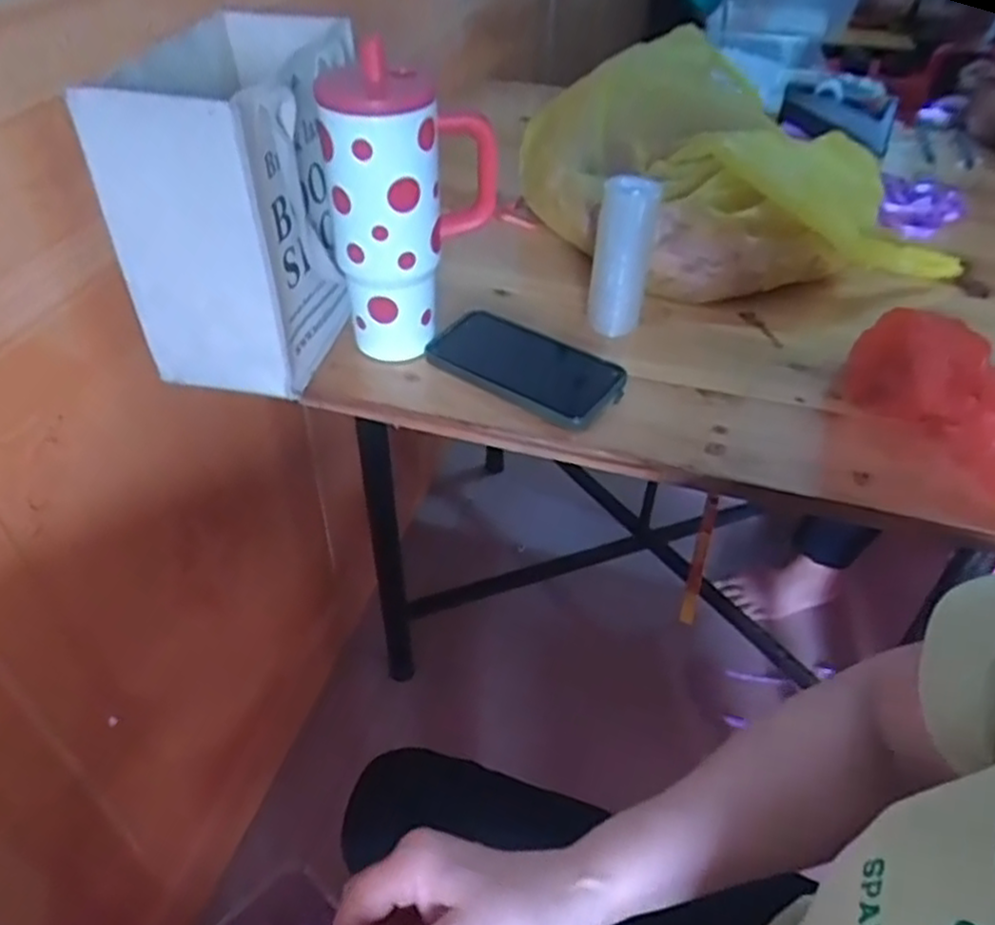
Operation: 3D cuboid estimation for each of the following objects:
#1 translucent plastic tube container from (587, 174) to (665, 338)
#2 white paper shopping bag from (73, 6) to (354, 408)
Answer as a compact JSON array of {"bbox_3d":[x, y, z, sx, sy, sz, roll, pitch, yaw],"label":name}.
[{"bbox_3d":[0.110,-0.186,0.659,0.049,0.134,0.047,10,43,9],"label":"translucent plastic tube container"},{"bbox_3d":[-0.194,-0.209,0.603,0.128,0.215,0.218,4,42,2],"label":"white paper shopping bag"}]

